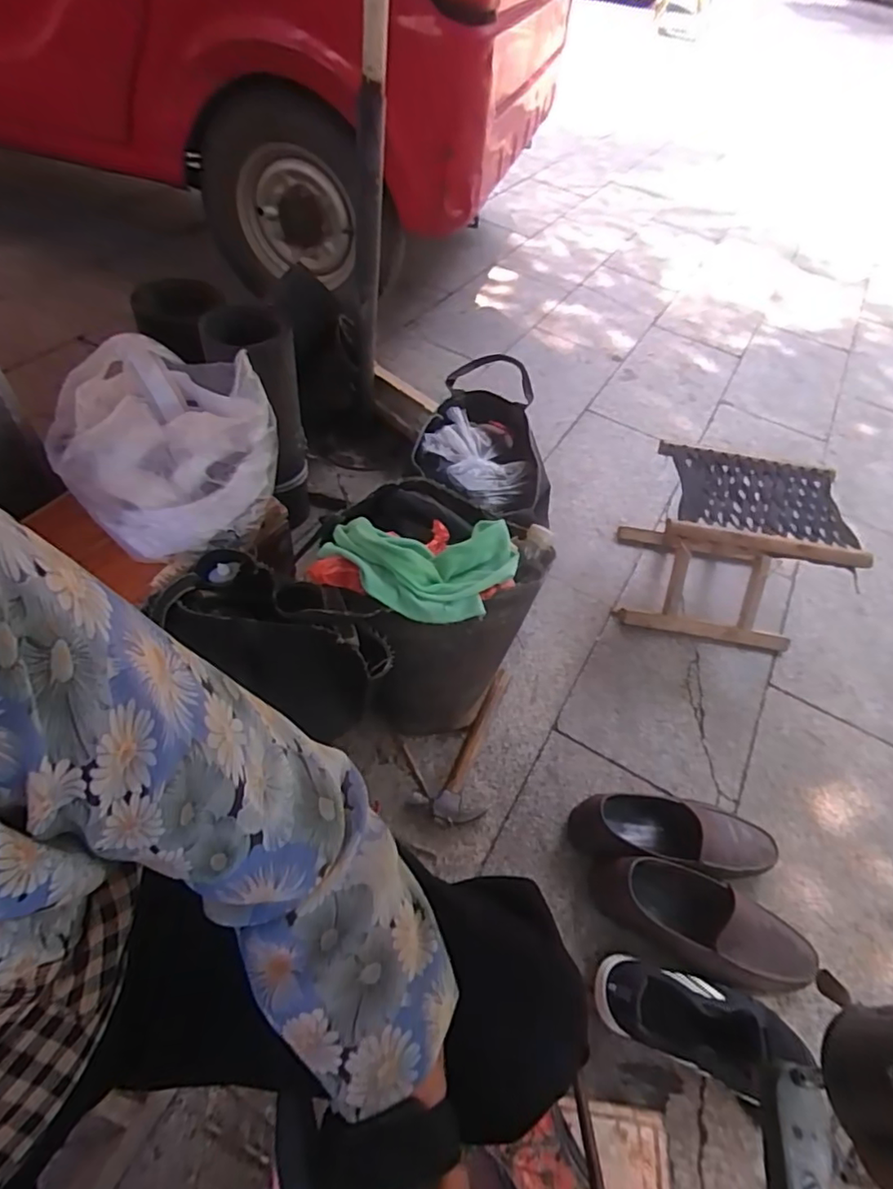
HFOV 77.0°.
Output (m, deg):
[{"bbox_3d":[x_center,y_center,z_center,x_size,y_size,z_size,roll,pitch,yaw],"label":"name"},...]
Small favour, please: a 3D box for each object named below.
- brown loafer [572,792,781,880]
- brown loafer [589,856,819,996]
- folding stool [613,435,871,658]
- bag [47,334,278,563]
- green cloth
[{"bbox_3d":[0.322,0.345,0.803,0.283,0.083,0.100,8,53,0],"label":"brown loafer"},{"bbox_3d":[0.329,0.433,0.737,0.277,0.085,0.106,24,55,12],"label":"brown loafer"},{"bbox_3d":[0.508,-0.087,1.031,0.306,0.250,0.267,11,53,2],"label":"folding stool"},{"bbox_3d":[-0.380,-0.218,0.793,0.258,0.126,0.328,-18,57,-18],"label":"bag"},{"bbox_3d":[-0.031,-0.048,0.751,0.264,0.065,0.168,-3,54,-8],"label":"green cloth"}]

